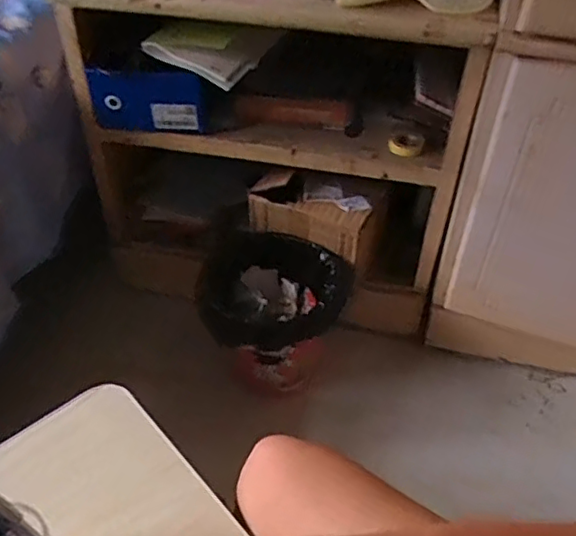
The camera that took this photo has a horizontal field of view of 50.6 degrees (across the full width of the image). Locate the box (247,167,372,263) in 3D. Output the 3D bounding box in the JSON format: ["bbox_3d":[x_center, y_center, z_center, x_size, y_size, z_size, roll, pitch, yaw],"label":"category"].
[{"bbox_3d":[0.041,-0.111,1.179,0.225,0.094,0.097,22,48,20],"label":"box"}]

